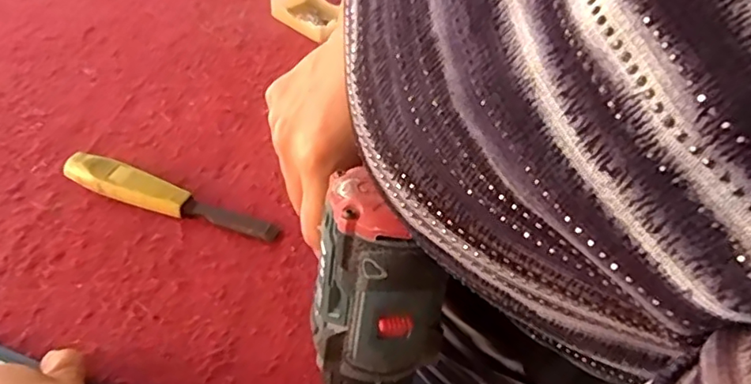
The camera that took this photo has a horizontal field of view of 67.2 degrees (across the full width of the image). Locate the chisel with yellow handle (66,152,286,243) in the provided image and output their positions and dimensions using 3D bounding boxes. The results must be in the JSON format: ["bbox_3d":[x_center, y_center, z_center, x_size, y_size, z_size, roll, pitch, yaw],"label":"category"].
[{"bbox_3d":[-0.172,0.004,0.475,0.184,0.026,0.029,16,47,10],"label":"chisel with yellow handle"}]

